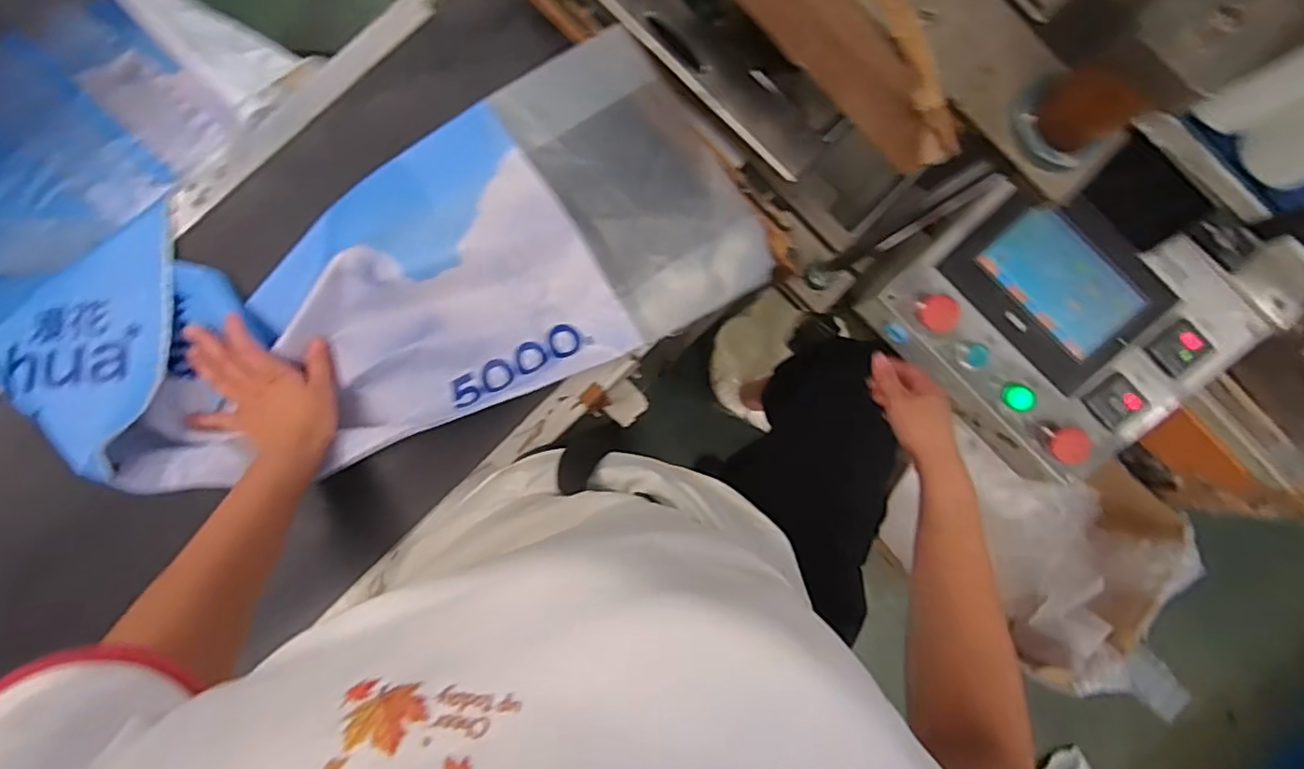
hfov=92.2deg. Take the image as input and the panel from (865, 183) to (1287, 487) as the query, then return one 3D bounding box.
[{"bbox_3d":[0.451,-0.080,0.718,0.324,0.110,0.293,39,104,-1],"label":"panel"}]

